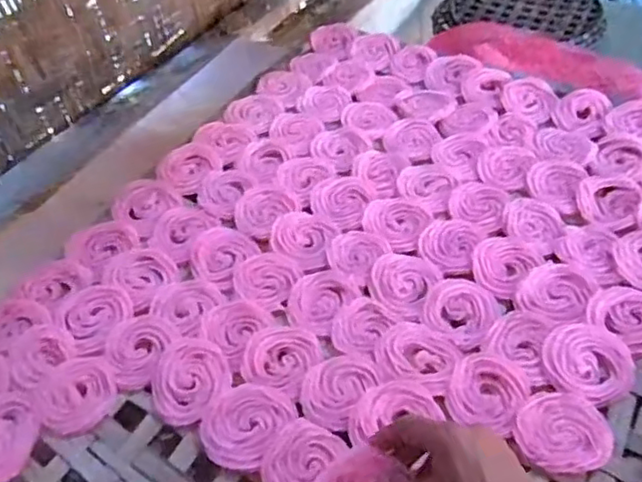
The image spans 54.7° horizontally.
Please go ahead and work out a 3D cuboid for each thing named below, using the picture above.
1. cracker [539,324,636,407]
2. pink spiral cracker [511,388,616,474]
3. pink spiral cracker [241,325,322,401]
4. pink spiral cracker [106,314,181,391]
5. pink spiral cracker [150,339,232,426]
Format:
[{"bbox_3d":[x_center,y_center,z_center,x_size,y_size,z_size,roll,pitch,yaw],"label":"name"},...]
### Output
[{"bbox_3d":[0.234,0.106,0.544,0.072,0.006,0.075,-4,47,4],"label":"cracker"},{"bbox_3d":[0.192,0.150,0.495,0.072,0.014,0.071,-4,47,4],"label":"pink spiral cracker"},{"bbox_3d":[-0.037,0.104,0.560,0.065,0.006,0.068,14,51,19],"label":"pink spiral cracker"},{"bbox_3d":[-0.173,0.098,0.580,0.063,0.004,0.073,17,52,21],"label":"pink spiral cracker"},{"bbox_3d":[-0.117,0.121,0.551,0.067,0.004,0.078,-18,48,-9],"label":"pink spiral cracker"}]

